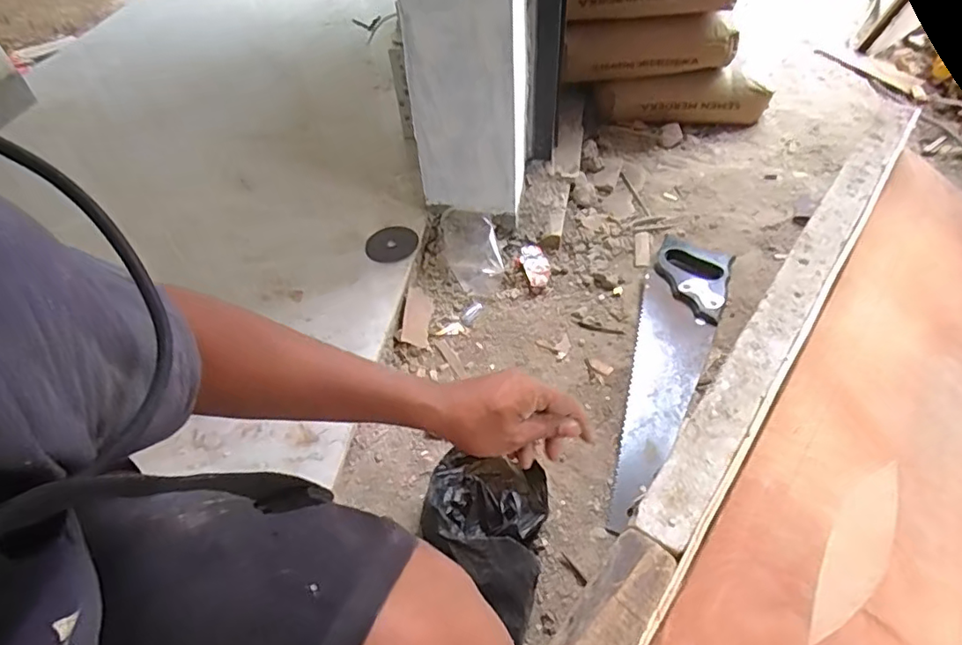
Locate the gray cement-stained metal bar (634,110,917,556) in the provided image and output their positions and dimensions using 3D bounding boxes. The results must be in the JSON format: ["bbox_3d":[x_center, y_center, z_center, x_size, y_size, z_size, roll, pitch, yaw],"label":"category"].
[{"bbox_3d":[0.386,-0.064,0.657,0.055,0.027,0.800,29,57,26],"label":"gray cement-stained metal bar"}]

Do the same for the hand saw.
[{"bbox_3d":[0.266,0.049,0.805,0.112,0.021,0.540,17,51,19],"label":"hand saw"}]

